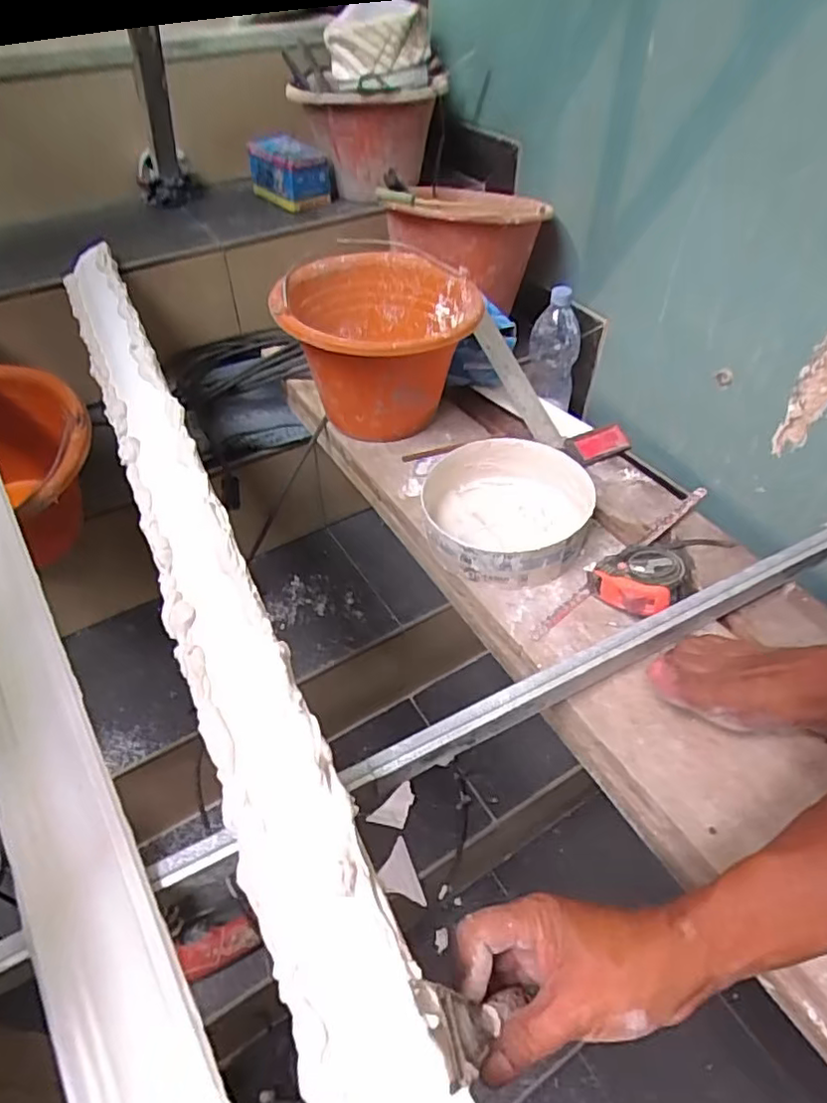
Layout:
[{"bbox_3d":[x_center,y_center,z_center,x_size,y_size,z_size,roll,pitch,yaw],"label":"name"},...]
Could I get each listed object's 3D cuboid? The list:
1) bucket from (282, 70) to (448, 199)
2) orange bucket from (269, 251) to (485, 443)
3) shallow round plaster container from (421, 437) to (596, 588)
[{"bbox_3d":[-0.087,-0.799,1.205,0.272,0.181,0.308,-1,45,-3],"label":"bucket"},{"bbox_3d":[-0.049,-0.267,0.840,0.244,0.167,0.277,-7,46,-10],"label":"orange bucket"},{"bbox_3d":[0.099,-0.041,0.687,0.168,0.067,0.177,5,45,2],"label":"shallow round plaster container"}]

